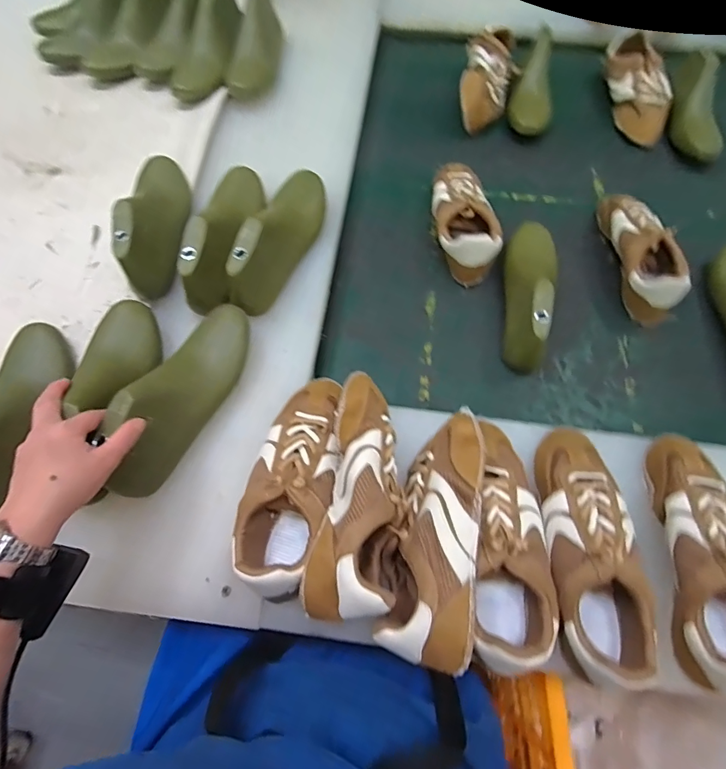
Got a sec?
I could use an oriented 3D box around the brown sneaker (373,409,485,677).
[{"bbox_3d":[0.072,0.132,0.397,0.080,0.071,0.230,11,66,7],"label":"brown sneaker"}]

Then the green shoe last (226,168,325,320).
[{"bbox_3d":[-0.105,-0.200,0.554,0.071,0.088,0.237,11,66,8],"label":"green shoe last"}]

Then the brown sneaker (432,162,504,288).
[{"bbox_3d":[0.148,-0.258,0.638,0.083,0.066,0.217,-6,65,0],"label":"brown sneaker"}]

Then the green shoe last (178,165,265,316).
[{"bbox_3d":[-0.180,-0.208,0.553,0.066,0.079,0.240,4,66,4],"label":"green shoe last"}]

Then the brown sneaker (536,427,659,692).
[{"bbox_3d":[0.213,0.148,0.399,0.074,0.072,0.214,3,65,4],"label":"brown sneaker"}]

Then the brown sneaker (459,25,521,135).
[{"bbox_3d":[0.227,-0.549,0.760,0.095,0.071,0.217,10,66,7],"label":"brown sneaker"}]

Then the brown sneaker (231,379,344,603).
[{"bbox_3d":[-0.065,0.091,0.430,0.084,0.074,0.218,13,67,8],"label":"brown sneaker"}]

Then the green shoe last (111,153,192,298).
[{"bbox_3d":[-0.280,-0.242,0.568,0.064,0.085,0.241,-11,65,-3],"label":"green shoe last"}]

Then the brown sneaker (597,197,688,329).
[{"bbox_3d":[0.401,-0.203,0.613,0.082,0.069,0.232,-4,65,0],"label":"brown sneaker"}]

